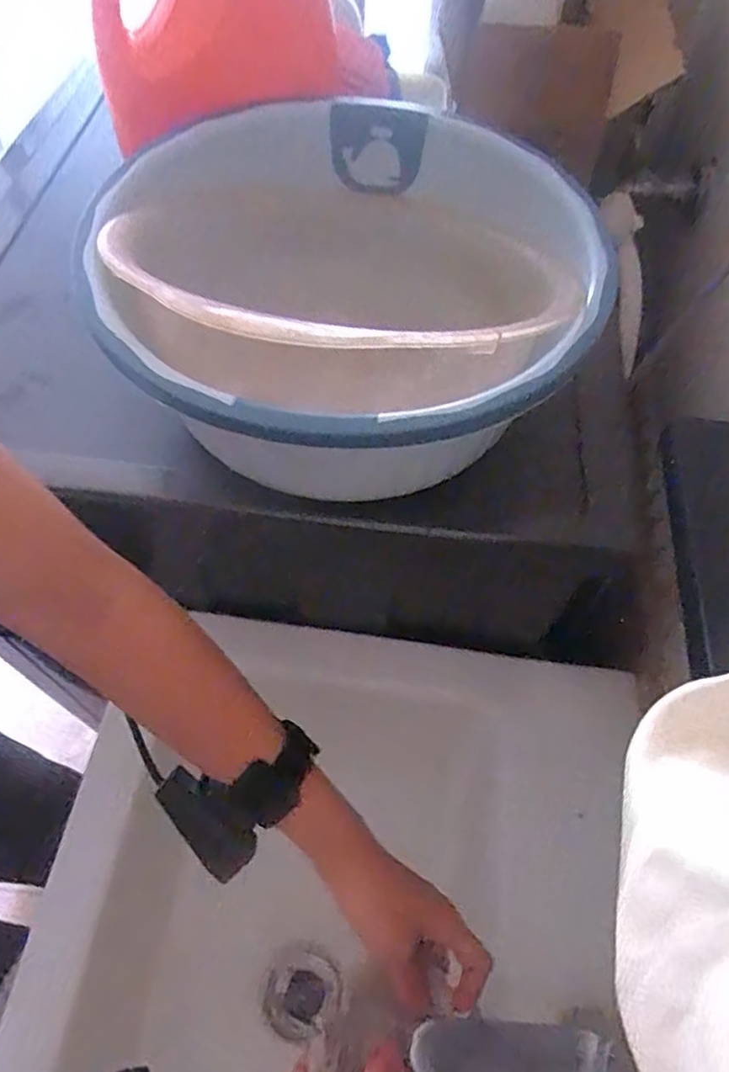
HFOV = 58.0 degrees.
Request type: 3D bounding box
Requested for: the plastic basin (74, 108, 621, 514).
[{"bbox_3d":[-0.014,-0.172,0.455,0.295,0.118,0.307,1,60,-2],"label":"plastic basin"}]

